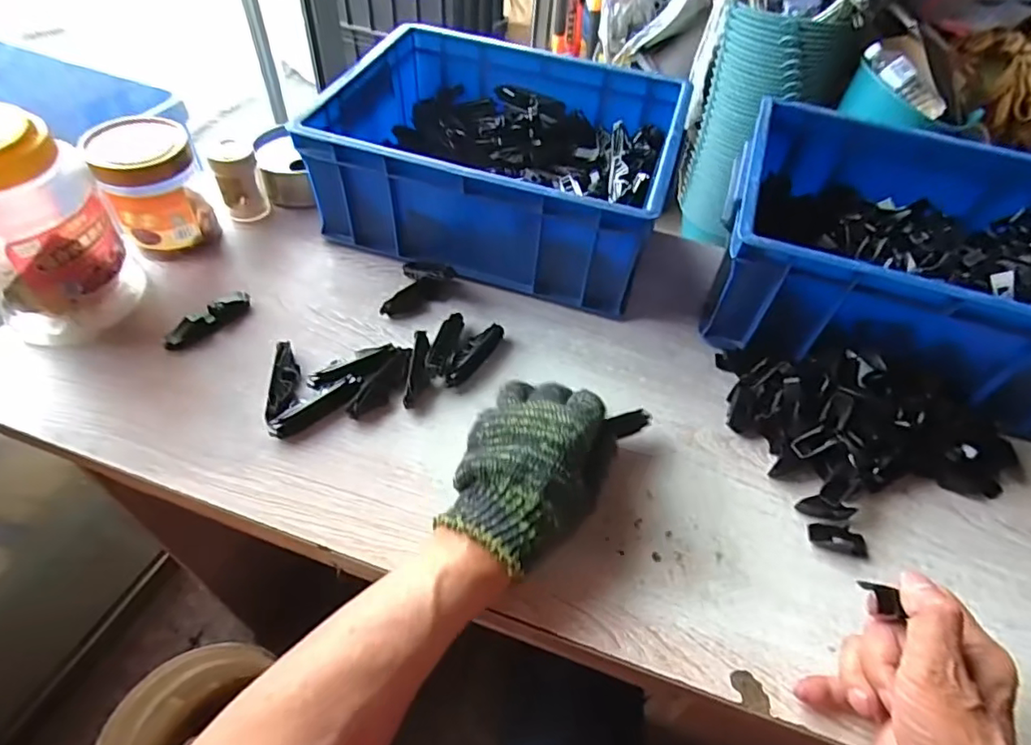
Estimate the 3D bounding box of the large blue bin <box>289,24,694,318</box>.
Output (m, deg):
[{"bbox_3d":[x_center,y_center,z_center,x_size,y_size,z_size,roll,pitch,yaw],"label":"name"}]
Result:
[{"bbox_3d":[-0.010,-0.222,0.614,0.333,0.139,0.262,16,52,8],"label":"large blue bin"}]

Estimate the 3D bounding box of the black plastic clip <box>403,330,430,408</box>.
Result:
[{"bbox_3d":[-0.085,-0.006,0.498,0.015,0.019,0.079,4,52,-2],"label":"black plastic clip"}]

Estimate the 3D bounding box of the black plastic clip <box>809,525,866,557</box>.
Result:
[{"bbox_3d":[0.244,0.125,0.425,0.045,0.010,0.022,10,52,3],"label":"black plastic clip"}]

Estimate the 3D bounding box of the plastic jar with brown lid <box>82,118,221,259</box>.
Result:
[{"bbox_3d":[-0.343,-0.172,0.548,0.083,0.118,0.072,-23,57,-21],"label":"plastic jar with brown lid"}]

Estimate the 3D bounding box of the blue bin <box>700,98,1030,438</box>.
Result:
[{"bbox_3d":[0.373,-0.105,0.553,0.338,0.140,0.264,19,52,11],"label":"blue bin"}]

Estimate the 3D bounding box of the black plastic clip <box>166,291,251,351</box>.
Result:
[{"bbox_3d":[-0.276,-0.047,0.513,0.015,0.021,0.080,34,56,20],"label":"black plastic clip"}]

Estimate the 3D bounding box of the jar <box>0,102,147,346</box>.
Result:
[{"bbox_3d":[-0.391,-0.115,0.460,0.090,0.176,0.108,38,58,23],"label":"jar"}]

